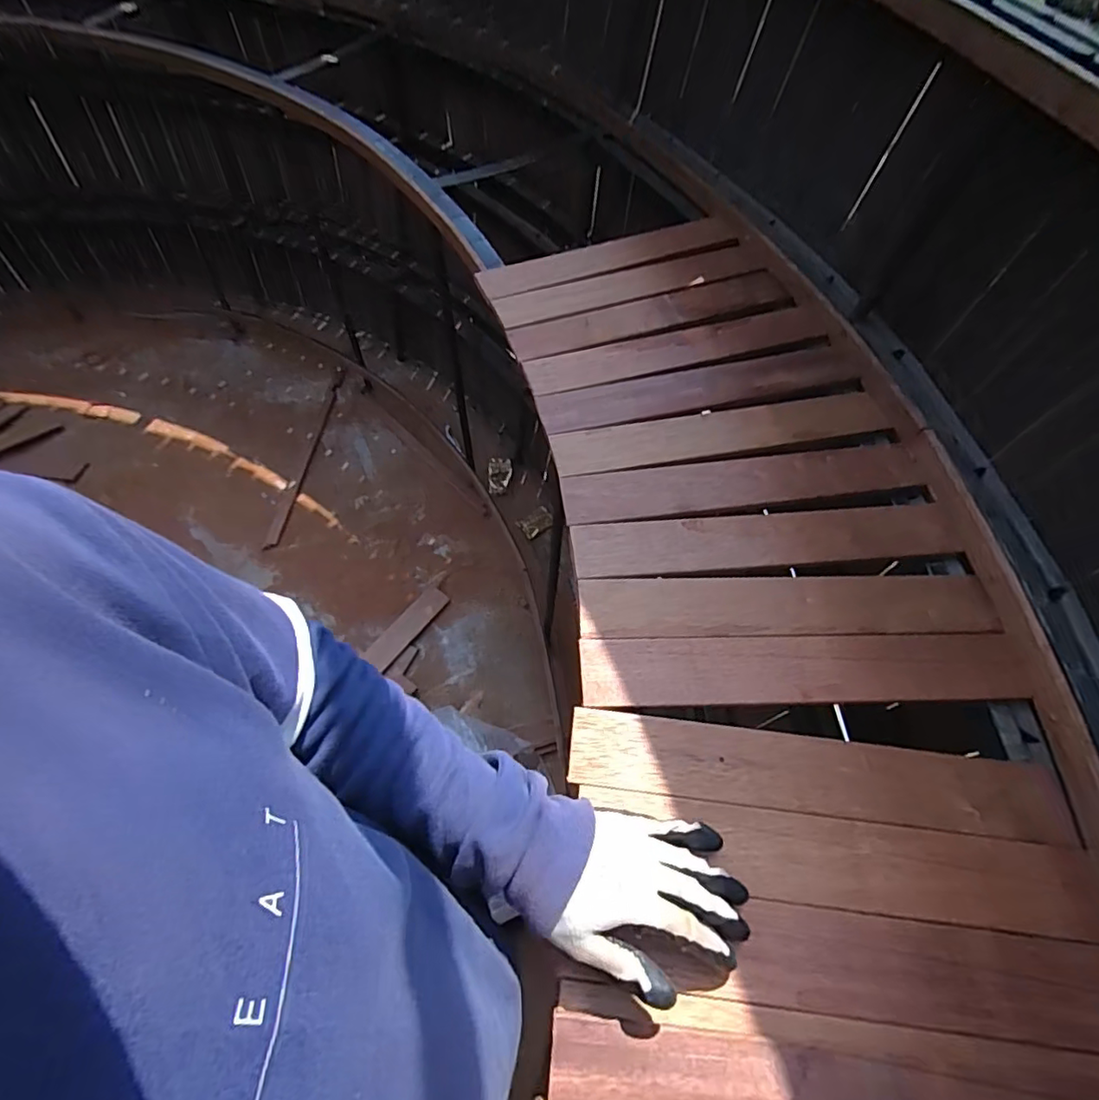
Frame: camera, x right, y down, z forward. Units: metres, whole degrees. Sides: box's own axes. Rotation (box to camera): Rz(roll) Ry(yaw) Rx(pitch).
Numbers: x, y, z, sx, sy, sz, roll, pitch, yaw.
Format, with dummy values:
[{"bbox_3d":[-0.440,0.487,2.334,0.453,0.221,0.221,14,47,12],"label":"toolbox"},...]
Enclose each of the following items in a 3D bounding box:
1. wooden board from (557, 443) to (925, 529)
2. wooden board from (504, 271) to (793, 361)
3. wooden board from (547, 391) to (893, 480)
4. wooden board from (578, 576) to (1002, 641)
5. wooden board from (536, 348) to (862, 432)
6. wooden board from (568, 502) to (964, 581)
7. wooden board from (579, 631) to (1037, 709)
[{"bbox_3d":[0.218,-0.078,0.645,0.404,0.014,0.070,-6,60,-7],"label":"wooden board"},{"bbox_3d":[0.140,-0.328,0.787,0.394,0.023,0.072,-16,62,-12],"label":"wooden board"},{"bbox_3d":[0.204,-0.140,0.682,0.399,0.020,0.068,-8,61,-8],"label":"wooden board"},{"bbox_3d":[0.236,0.056,0.567,0.408,0.009,0.065,0,60,-3],"label":"wooden board"},{"bbox_3d":[0.192,-0.208,0.714,0.411,0.013,0.068,-11,61,-10],"label":"wooden board"},{"bbox_3d":[0.232,-0.010,0.610,0.414,0.010,0.068,-3,60,-5],"label":"wooden board"},{"bbox_3d":[0.239,0.112,0.533,0.414,0.012,0.067,0,60,-3],"label":"wooden board"}]

